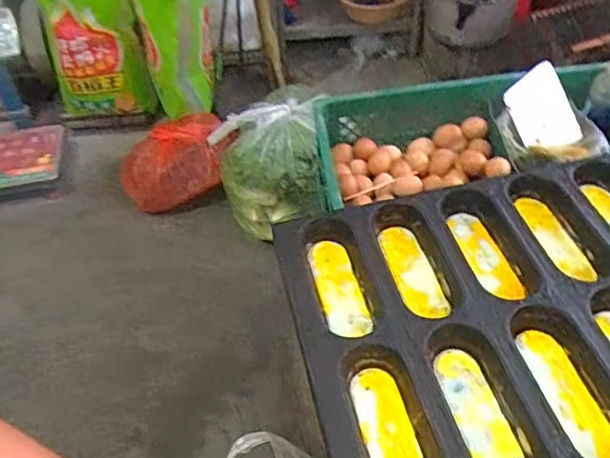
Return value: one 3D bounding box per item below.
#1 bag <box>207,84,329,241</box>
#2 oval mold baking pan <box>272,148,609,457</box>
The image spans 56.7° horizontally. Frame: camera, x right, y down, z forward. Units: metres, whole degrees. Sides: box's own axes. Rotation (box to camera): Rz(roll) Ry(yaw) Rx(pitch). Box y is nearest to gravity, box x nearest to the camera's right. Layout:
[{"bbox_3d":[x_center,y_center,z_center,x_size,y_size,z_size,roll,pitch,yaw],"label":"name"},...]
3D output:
[{"bbox_3d":[-0.088,-0.186,1.642,0.324,0.328,0.276,-12,48,-5],"label":"bag"},{"bbox_3d":[0.294,0.085,0.649,0.603,0.035,0.416,-11,48,-5],"label":"oval mold baking pan"}]

